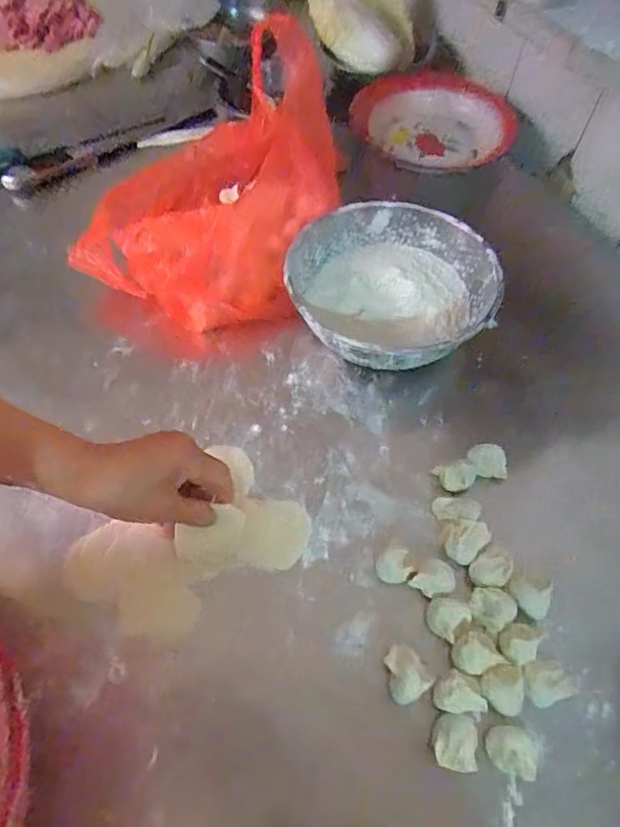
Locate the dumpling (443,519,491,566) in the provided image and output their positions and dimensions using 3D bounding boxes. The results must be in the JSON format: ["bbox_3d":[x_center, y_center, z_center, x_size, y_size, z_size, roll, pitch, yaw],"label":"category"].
[{"bbox_3d":[0.138,0.113,0.475,0.029,0.022,0.035,28,64,14],"label":"dumpling"}]

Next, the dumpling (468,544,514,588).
[{"bbox_3d":[0.156,0.132,0.462,0.029,0.020,0.034,35,66,17],"label":"dumpling"}]

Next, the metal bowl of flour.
[{"bbox_3d":[0.090,-0.133,0.596,0.211,0.074,0.213,0,61,-1],"label":"metal bowl of flour"}]

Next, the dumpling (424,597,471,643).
[{"bbox_3d":[0.113,0.167,0.445,0.030,0.017,0.030,0,61,-1],"label":"dumpling"}]

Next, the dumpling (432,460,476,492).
[{"bbox_3d":[0.139,0.059,0.514,0.034,0.017,0.026,-6,61,-5],"label":"dumpling"}]

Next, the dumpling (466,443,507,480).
[{"bbox_3d":[0.171,0.046,0.522,0.037,0.018,0.030,2,61,0],"label":"dumpling"}]

